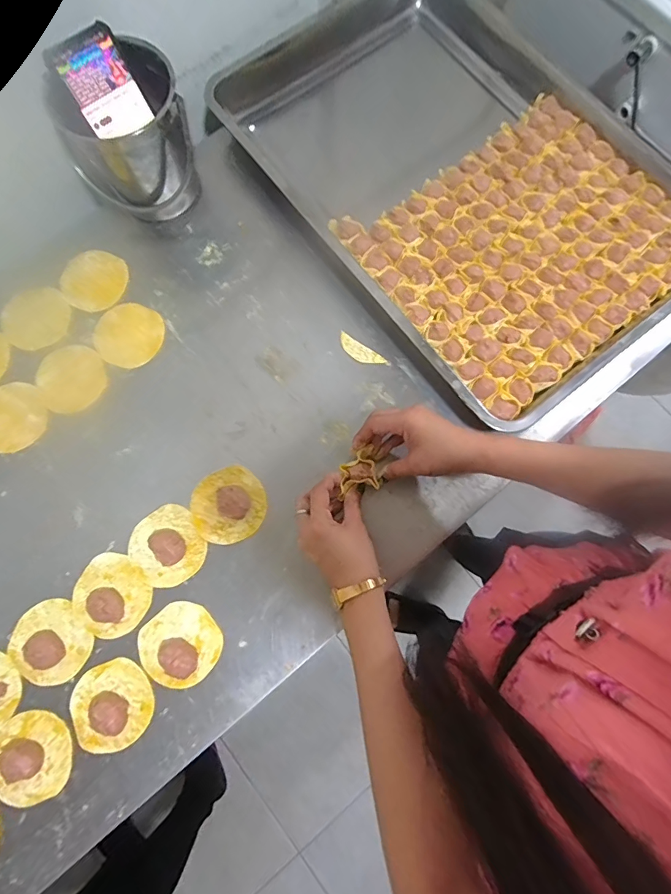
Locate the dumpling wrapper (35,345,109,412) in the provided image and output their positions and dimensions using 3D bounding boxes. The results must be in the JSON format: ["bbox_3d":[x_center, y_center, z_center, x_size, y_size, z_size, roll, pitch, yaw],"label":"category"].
[{"bbox_3d":[-0.315,-0.083,0.520,0.080,0.004,0.083,0,77,-1],"label":"dumpling wrapper"}]

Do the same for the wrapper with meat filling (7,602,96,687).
[{"bbox_3d":[-0.301,0.205,0.461,0.084,0.014,0.072,38,79,7],"label":"wrapper with meat filling"}]

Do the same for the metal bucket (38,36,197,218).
[{"bbox_3d":[-0.224,-0.350,0.518,0.112,0.131,0.133,38,79,7],"label":"metal bucket"}]

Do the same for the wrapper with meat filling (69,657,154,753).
[{"bbox_3d":[-0.229,0.263,0.442,0.077,0.018,0.080,0,77,-1],"label":"wrapper with meat filling"}]

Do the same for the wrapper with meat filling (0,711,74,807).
[{"bbox_3d":[-0.306,0.309,0.429,0.081,0.020,0.078,0,77,-1],"label":"wrapper with meat filling"}]

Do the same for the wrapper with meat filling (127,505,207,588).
[{"bbox_3d":[-0.185,0.108,0.474,0.074,0.021,0.081,-36,80,-8],"label":"wrapper with meat filling"}]

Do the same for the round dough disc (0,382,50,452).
[{"bbox_3d":[-0.380,-0.036,0.515,0.082,0.004,0.083,-1,78,3],"label":"round dough disc"}]

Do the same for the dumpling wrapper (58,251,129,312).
[{"bbox_3d":[-0.302,-0.209,0.551,0.081,0.005,0.078,1,79,-6],"label":"dumpling wrapper"}]

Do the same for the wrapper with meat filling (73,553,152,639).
[{"bbox_3d":[-0.243,0.157,0.462,0.082,0.027,0.077,0,77,-1],"label":"wrapper with meat filling"}]

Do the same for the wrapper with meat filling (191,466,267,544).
[{"bbox_3d":[-0.120,0.063,0.483,0.081,0.022,0.079,0,77,-1],"label":"wrapper with meat filling"}]

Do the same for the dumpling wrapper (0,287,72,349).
[{"bbox_3d":[-0.369,-0.160,0.537,0.084,0.004,0.078,0,77,-1],"label":"dumpling wrapper"}]

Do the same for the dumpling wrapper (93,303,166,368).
[{"bbox_3d":[-0.253,-0.138,0.534,0.082,0.004,0.078,0,77,-1],"label":"dumpling wrapper"}]

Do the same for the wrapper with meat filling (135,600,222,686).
[{"bbox_3d":[-0.163,0.206,0.450,0.079,0.023,0.079,0,77,-1],"label":"wrapper with meat filling"}]

